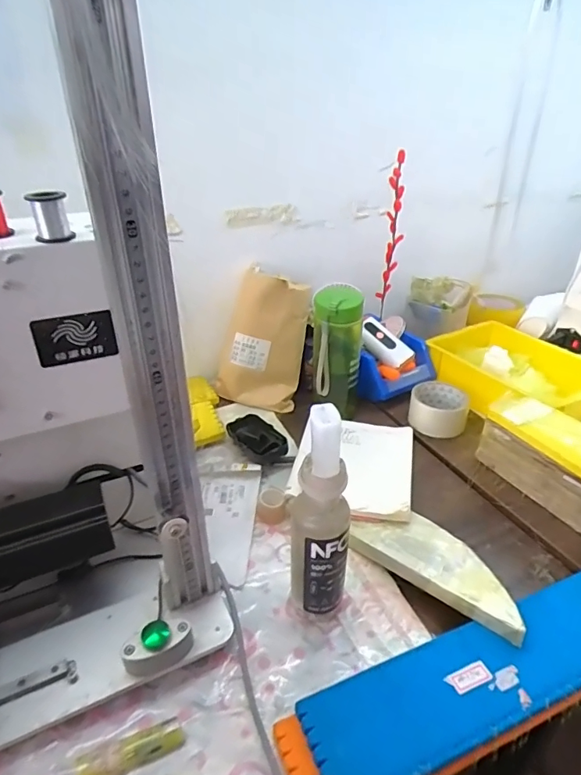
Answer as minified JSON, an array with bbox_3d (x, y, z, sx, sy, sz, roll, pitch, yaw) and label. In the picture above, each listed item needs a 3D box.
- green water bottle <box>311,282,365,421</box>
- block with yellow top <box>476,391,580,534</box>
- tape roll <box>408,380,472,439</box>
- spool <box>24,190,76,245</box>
[{"bbox_3d":[0.067,-0.048,0.697,0.069,0.188,0.058,1,32,2],"label":"green water bottle"},{"bbox_3d":[0.315,0.085,0.579,0.065,0.089,0.169,-17,36,-25],"label":"block with yellow top"},{"bbox_3d":[0.224,0.032,0.726,0.083,0.045,0.086,0,32,0],"label":"tape roll"},{"bbox_3d":[-0.171,-0.120,0.342,0.025,0.038,0.021,-11,33,-17],"label":"spool"}]

